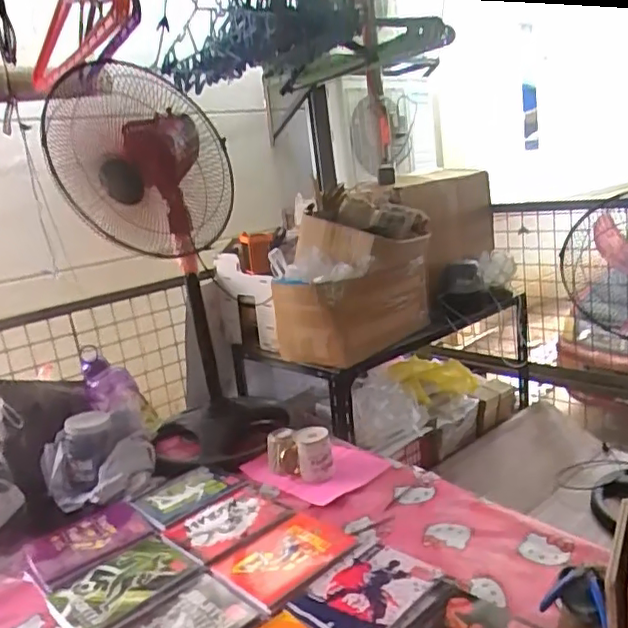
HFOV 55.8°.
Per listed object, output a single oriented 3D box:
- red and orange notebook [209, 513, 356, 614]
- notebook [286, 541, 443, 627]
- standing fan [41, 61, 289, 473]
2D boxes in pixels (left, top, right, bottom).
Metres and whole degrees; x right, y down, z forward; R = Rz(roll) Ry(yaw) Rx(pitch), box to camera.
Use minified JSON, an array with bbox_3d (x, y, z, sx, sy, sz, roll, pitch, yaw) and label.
[{"bbox_3d":[-0.044,0.402,0.989,0.169,0.025,0.221,4,18,43],"label":"red and orange notebook"},{"bbox_3d":[0.076,0.407,0.871,0.150,0.010,0.197,4,18,43],"label":"notebook"},{"bbox_3d":[-0.322,-0.068,1.332,0.407,0.844,0.401,-10,13,-11],"label":"standing fan"}]

